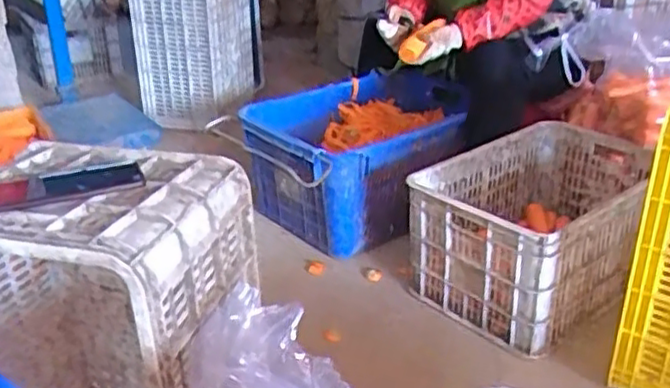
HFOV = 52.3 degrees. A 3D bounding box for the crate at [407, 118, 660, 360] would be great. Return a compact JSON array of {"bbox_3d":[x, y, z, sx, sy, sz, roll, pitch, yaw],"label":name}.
[{"bbox_3d":[0.438,0.066,1.444,0.498,0.256,0.356,-21,31,-33],"label":"crate"}]

